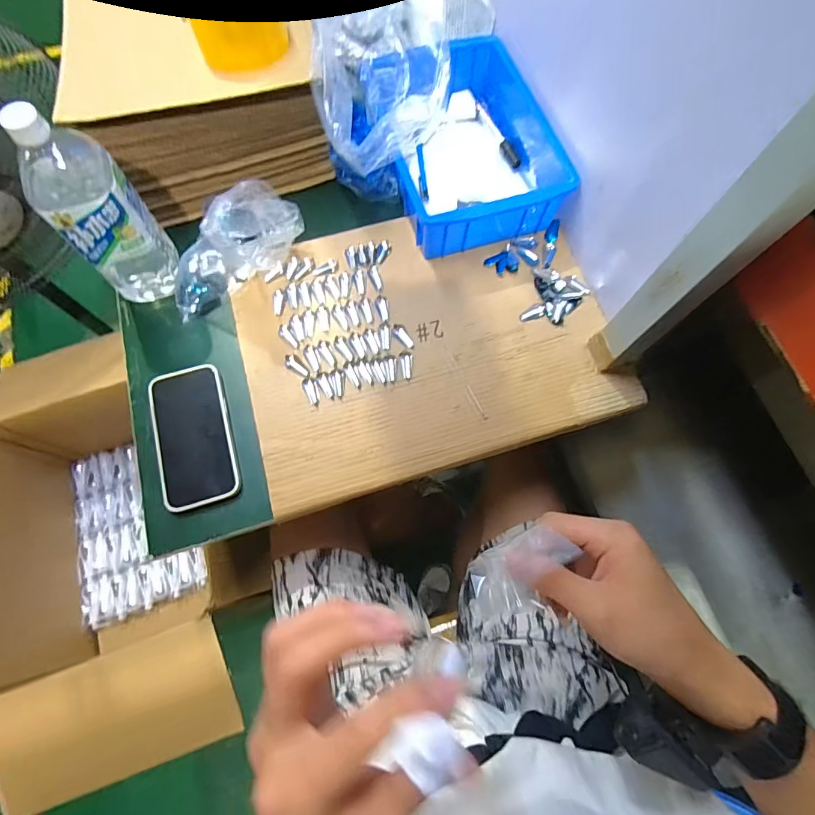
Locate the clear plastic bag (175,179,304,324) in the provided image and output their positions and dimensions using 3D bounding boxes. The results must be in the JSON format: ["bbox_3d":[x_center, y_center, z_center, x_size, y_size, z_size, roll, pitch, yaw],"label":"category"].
[{"bbox_3d":[-0.227,-0.212,0.536,0.192,0.124,0.078,-34,74,-11],"label":"clear plastic bag"}]

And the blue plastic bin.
[{"bbox_3d":[0.077,-0.372,0.614,0.203,0.087,0.294,-15,72,-5],"label":"blue plastic bin"}]

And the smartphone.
[{"bbox_3d":[-0.249,0.032,0.506,0.083,0.016,0.162,-16,72,-6],"label":"smartphone"}]

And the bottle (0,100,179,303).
[{"bbox_3d":[-0.339,-0.212,0.485,0.090,0.226,0.089,-40,76,-13],"label":"bottle"}]

